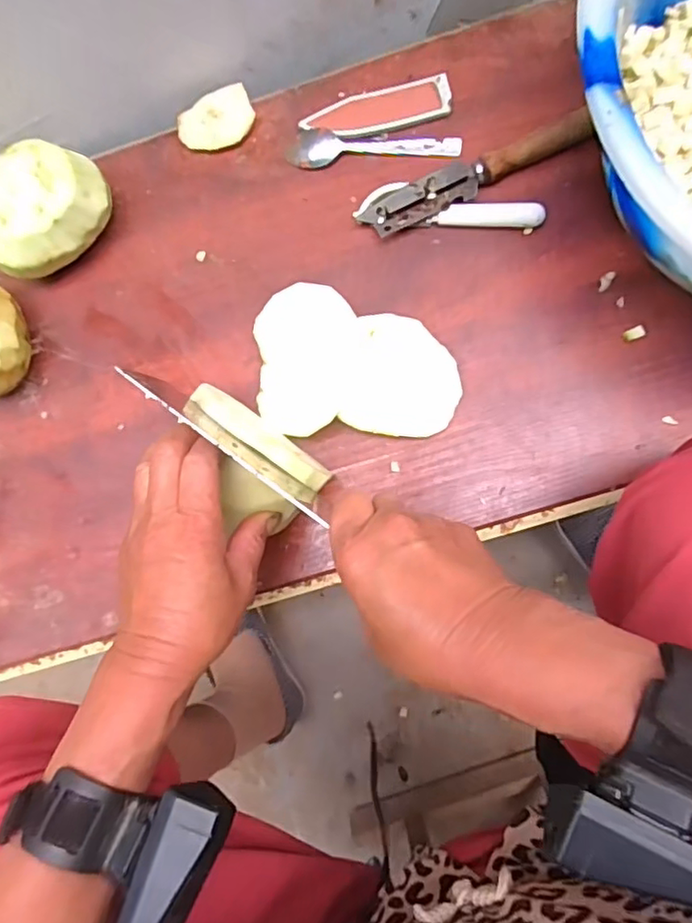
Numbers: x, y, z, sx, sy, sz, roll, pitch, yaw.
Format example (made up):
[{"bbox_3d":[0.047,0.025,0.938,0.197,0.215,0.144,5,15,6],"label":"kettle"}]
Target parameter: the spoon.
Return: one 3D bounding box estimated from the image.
[{"bbox_3d":[0.021,-0.253,0.481,0.141,0.007,0.029,5,85,5],"label":"spoon"}]

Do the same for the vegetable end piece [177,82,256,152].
[{"bbox_3d":[-0.105,-0.276,0.483,0.062,0.013,0.039,-27,83,1],"label":"vegetable end piece"}]

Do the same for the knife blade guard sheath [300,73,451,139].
[{"bbox_3d":[0.024,-0.282,0.475,0.120,0.007,0.035,-9,84,3],"label":"knife blade guard sheath"}]

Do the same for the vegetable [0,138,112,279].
[{"bbox_3d":[-0.233,-0.193,0.462,0.101,0.066,0.069,-42,83,0],"label":"vegetable"}]

